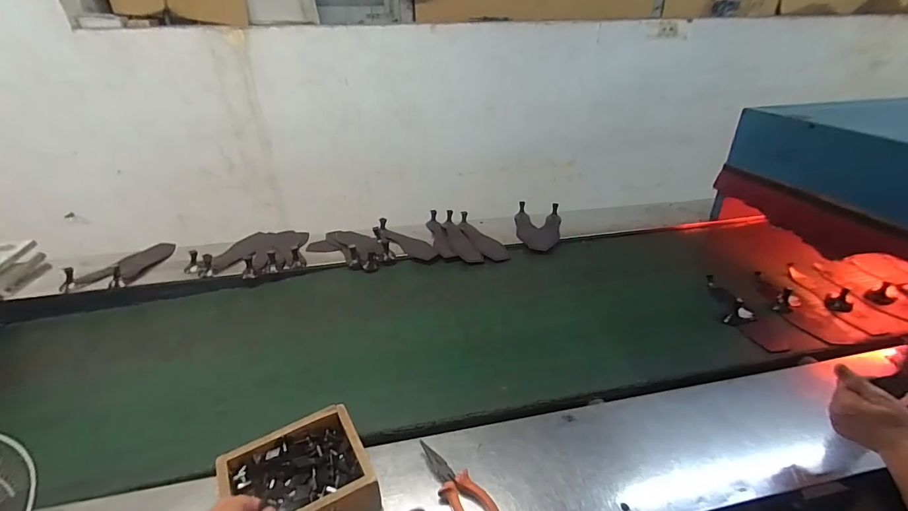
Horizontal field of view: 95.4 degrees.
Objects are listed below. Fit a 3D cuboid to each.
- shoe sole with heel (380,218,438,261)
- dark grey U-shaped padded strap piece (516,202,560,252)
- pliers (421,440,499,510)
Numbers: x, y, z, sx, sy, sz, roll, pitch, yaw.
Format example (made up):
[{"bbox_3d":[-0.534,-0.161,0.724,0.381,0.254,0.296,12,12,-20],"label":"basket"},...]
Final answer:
[{"bbox_3d":[-0.144,-0.050,1.236,0.228,0.067,0.075,20,36,32],"label":"shoe sole with heel"},{"bbox_3d":[0.261,-0.101,1.294,0.142,0.071,0.231,6,31,12],"label":"dark grey U-shaped padded strap piece"},{"bbox_3d":[0.001,0.327,0.590,0.050,0.030,0.154,-22,36,-32],"label":"pliers"}]

